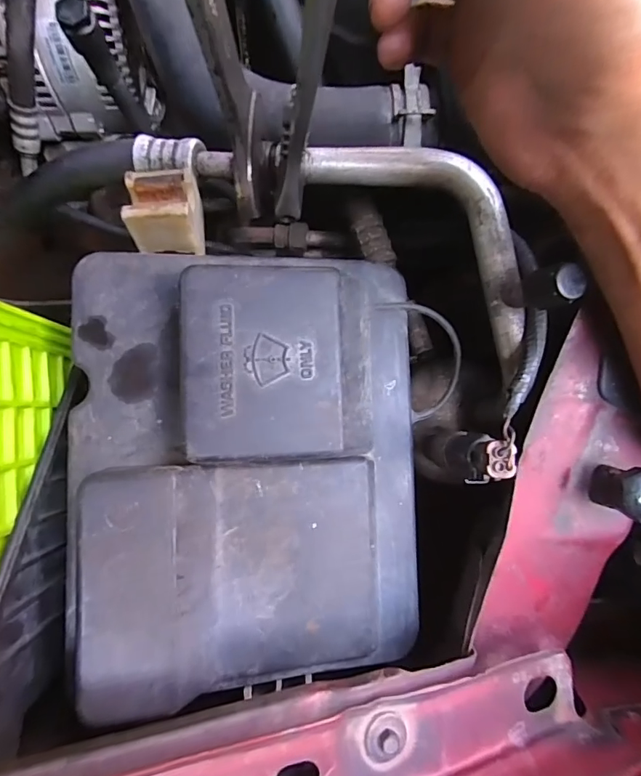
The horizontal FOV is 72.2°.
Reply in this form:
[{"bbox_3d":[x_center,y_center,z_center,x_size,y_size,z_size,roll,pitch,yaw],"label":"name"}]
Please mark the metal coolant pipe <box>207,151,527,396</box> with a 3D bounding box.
[{"bbox_3d":[0.042,-0.093,0.236,0.205,0.042,0.075,37,85,-4],"label":"metal coolant pipe"}]

